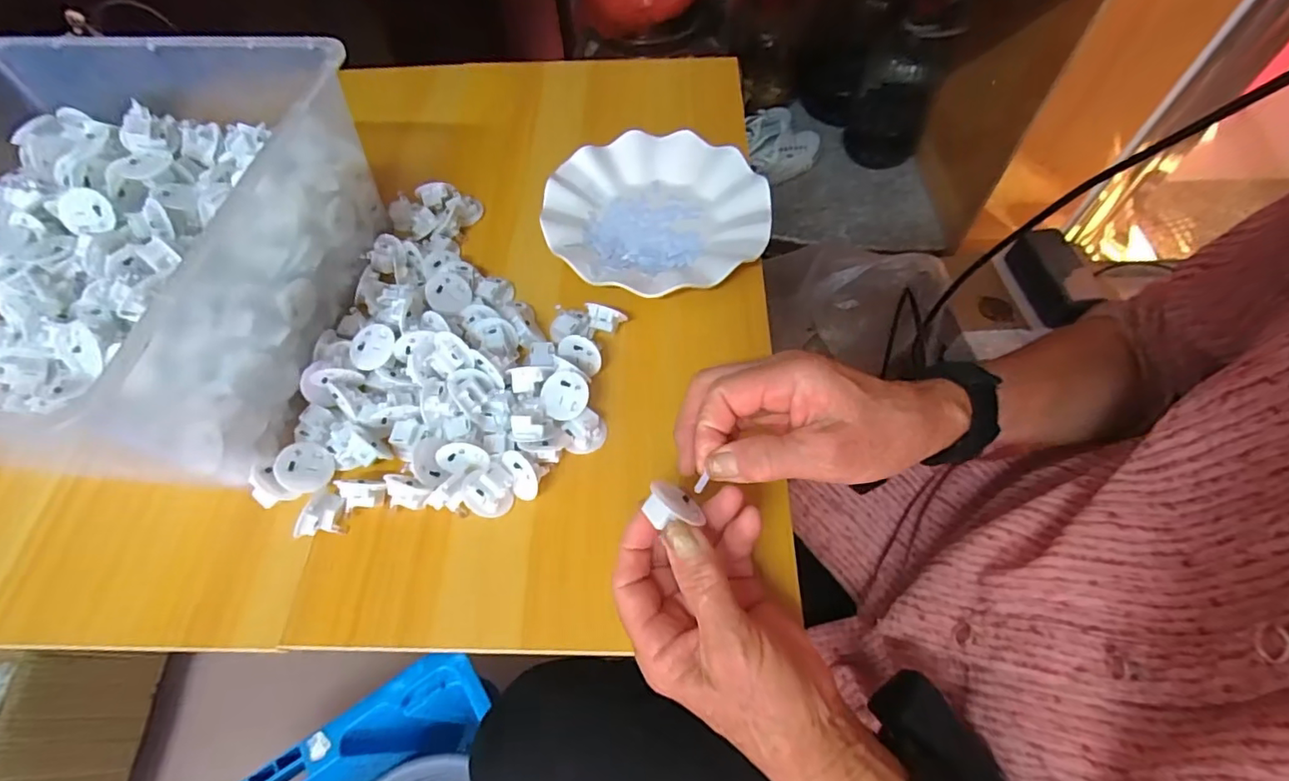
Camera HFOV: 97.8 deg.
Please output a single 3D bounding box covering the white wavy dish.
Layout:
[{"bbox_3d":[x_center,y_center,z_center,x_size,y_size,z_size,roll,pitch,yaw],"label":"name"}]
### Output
[{"bbox_3d":[0.009,-0.149,0.473,0.177,0.027,0.176,-1,59,1],"label":"white wavy dish"}]

